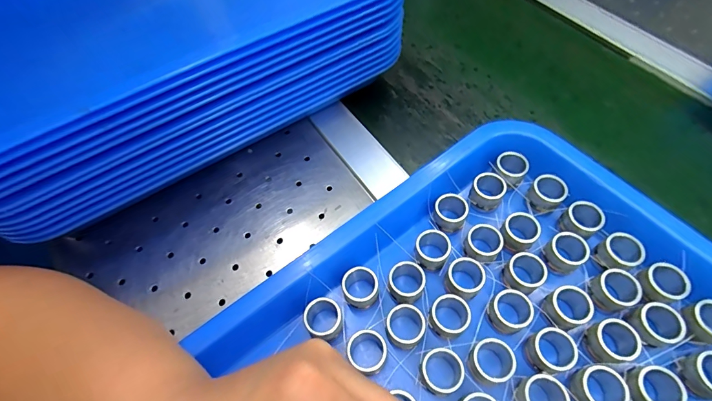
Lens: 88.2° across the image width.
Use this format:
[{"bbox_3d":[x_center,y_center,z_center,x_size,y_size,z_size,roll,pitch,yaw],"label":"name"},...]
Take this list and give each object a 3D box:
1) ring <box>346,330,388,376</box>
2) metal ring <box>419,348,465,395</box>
[{"bbox_3d":[0.008,0.097,0.237,0.025,0.020,0.024,-1,58,2],"label":"ring"},{"bbox_3d":[0.053,0.107,0.229,0.025,0.021,0.025,-1,58,2],"label":"metal ring"}]

